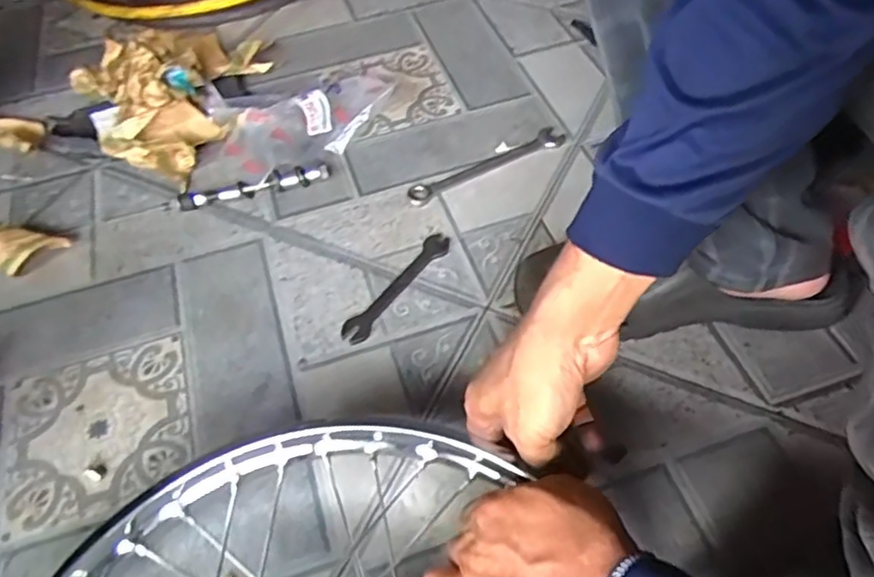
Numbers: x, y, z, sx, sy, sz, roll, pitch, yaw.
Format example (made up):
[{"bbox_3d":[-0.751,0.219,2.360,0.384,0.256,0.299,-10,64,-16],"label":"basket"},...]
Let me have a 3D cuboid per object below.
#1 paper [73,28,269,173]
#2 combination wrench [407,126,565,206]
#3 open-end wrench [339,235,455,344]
[{"bbox_3d":[-0.312,-0.225,0.766,0.229,0.077,0.190,-17,54,-8],"label":"paper"},{"bbox_3d":[0.055,-0.135,0.713,0.192,0.007,0.029,-27,56,-14],"label":"combination wrench"},{"bbox_3d":[-0.038,-0.002,0.623,0.027,0.005,0.147,30,61,24],"label":"open-end wrench"}]

